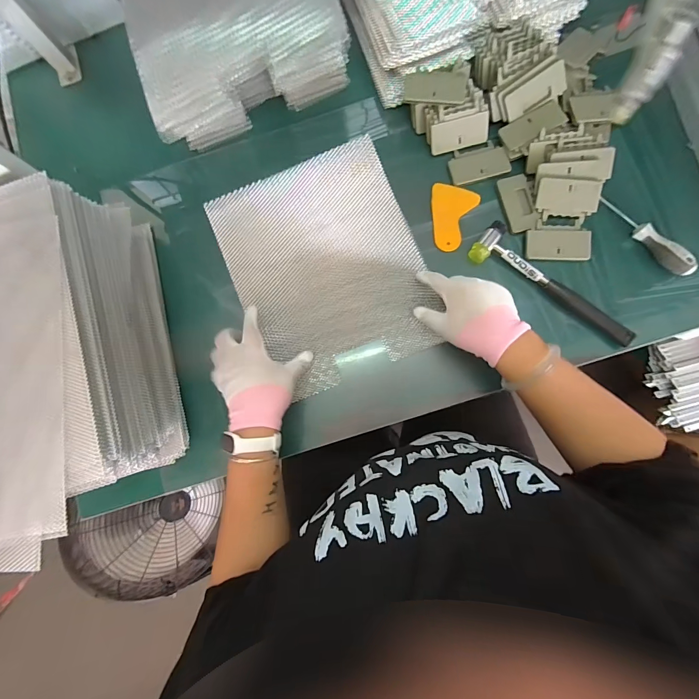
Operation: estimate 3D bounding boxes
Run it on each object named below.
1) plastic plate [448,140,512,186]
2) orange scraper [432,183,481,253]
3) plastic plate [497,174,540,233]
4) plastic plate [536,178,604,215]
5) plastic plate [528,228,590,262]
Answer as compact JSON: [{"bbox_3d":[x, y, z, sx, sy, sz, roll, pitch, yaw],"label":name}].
[{"bbox_3d":[0.193,-0.281,0.521,0.084,0.008,0.051,-15,81,3],"label":"plastic plate"},{"bbox_3d":[0.147,-0.198,0.519,0.067,0.008,0.094,20,88,6],"label":"orange scraper"},{"bbox_3d":[0.249,-0.214,0.508,0.043,0.006,0.086,-13,81,3],"label":"plastic plate"},{"bbox_3d":[0.313,-0.217,0.493,0.086,0.004,0.046,3,109,3],"label":"plastic plate"},{"bbox_3d":[0.297,-0.149,0.492,0.082,0.014,0.042,2,82,5],"label":"plastic plate"}]

